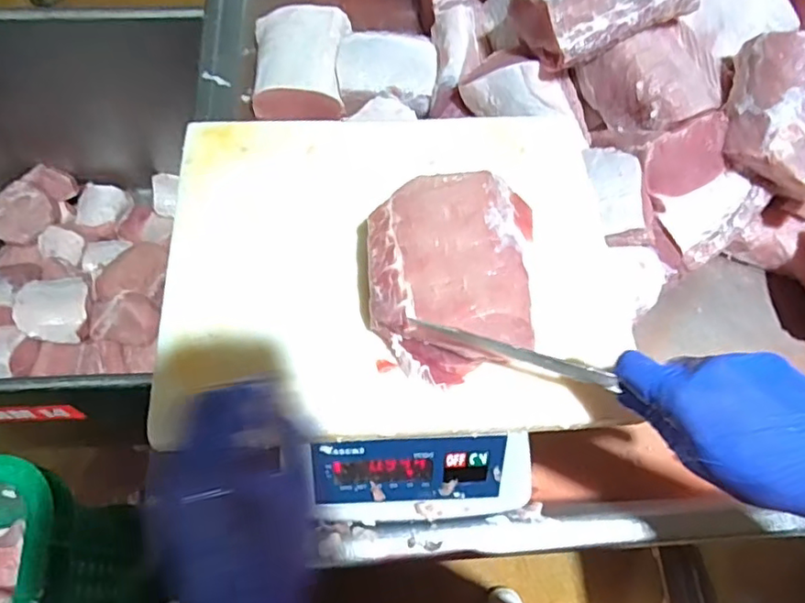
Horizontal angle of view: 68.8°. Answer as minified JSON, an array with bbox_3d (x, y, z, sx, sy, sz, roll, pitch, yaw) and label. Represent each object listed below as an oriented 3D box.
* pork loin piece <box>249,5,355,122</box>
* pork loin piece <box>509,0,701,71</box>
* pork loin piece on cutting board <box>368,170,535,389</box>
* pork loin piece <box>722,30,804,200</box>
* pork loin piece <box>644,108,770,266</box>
[{"bbox_3d":[-0.134,-0.327,0.787,0.129,0.059,0.172,-2,63,-5],"label":"pork loin piece"},{"bbox_3d":[0.226,-0.328,0.644,0.179,0.071,0.107,-18,66,-12],"label":"pork loin piece"},{"bbox_3d":[0.036,-0.022,0.454,0.124,0.049,0.159,2,63,-3],"label":"pork loin piece on cutting board"},{"bbox_3d":[0.426,-0.195,0.643,0.134,0.075,0.166,15,88,-7],"label":"pork loin piece"},{"bbox_3d":[0.332,-0.134,0.685,0.112,0.080,0.141,-34,100,5],"label":"pork loin piece"}]

